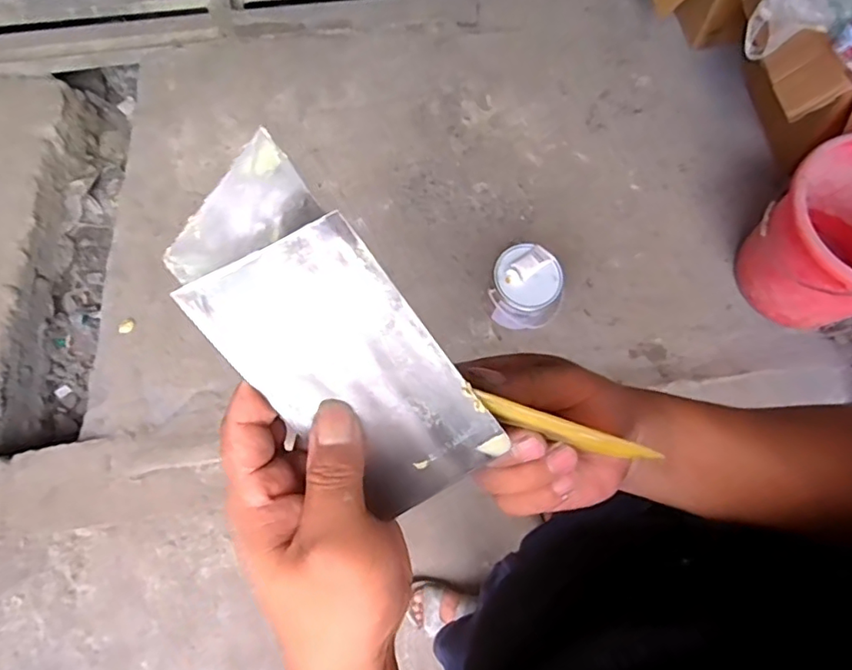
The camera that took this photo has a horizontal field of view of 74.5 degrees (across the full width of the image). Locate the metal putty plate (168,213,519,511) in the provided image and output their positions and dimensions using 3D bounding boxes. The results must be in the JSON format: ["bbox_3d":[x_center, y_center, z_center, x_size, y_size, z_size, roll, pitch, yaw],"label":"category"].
[{"bbox_3d":[-0.029,0.018,0.236,0.073,0.004,0.133,-33,108,11],"label":"metal putty plate"}]

